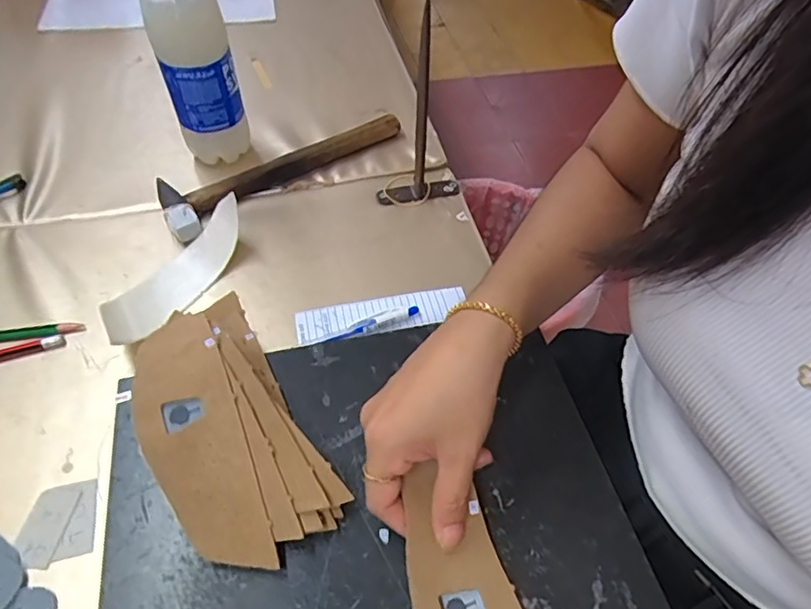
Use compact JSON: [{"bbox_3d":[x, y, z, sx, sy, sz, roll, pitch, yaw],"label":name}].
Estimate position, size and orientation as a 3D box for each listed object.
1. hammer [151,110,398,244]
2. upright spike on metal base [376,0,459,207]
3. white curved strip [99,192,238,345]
[{"bbox_3d":[-0.124,-0.142,0.552,0.250,0.025,0.066,-33,60,-25],"label":"hammer"},{"bbox_3d":[0.015,-0.163,0.477,0.077,0.181,0.022,-10,53,-10],"label":"upright spike on metal base"},{"bbox_3d":[-0.186,-0.028,0.447,0.043,0.034,0.145,24,55,15],"label":"white curved strip"}]

